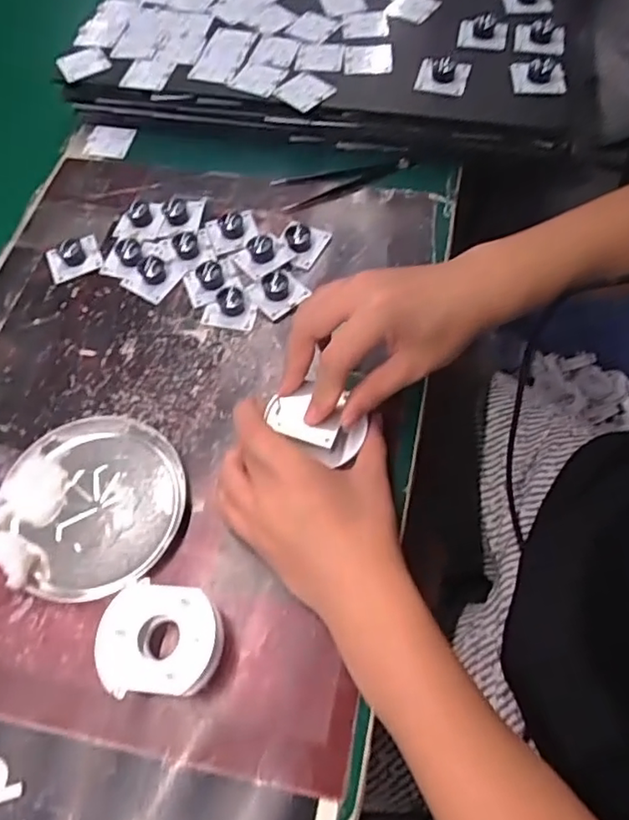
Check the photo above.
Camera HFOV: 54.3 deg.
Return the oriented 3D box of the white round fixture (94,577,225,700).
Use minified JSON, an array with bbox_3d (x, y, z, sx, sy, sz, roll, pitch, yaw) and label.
[{"bbox_3d":[-0.089,0.136,0.366,0.073,0.039,0.061,-2,61,1],"label":"white round fixture"}]

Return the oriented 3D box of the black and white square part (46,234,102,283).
[{"bbox_3d":[-0.210,-0.134,0.532,0.044,0.019,0.038,-20,63,-9],"label":"black and white square part"}]

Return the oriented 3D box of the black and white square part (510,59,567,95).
[{"bbox_3d":[0.201,-0.303,0.551,0.043,0.015,0.043,2,61,3],"label":"black and white square part"}]

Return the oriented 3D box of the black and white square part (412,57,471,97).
[{"bbox_3d":[0.117,-0.306,0.559,0.045,0.014,0.040,12,62,8],"label":"black and white square part"}]

